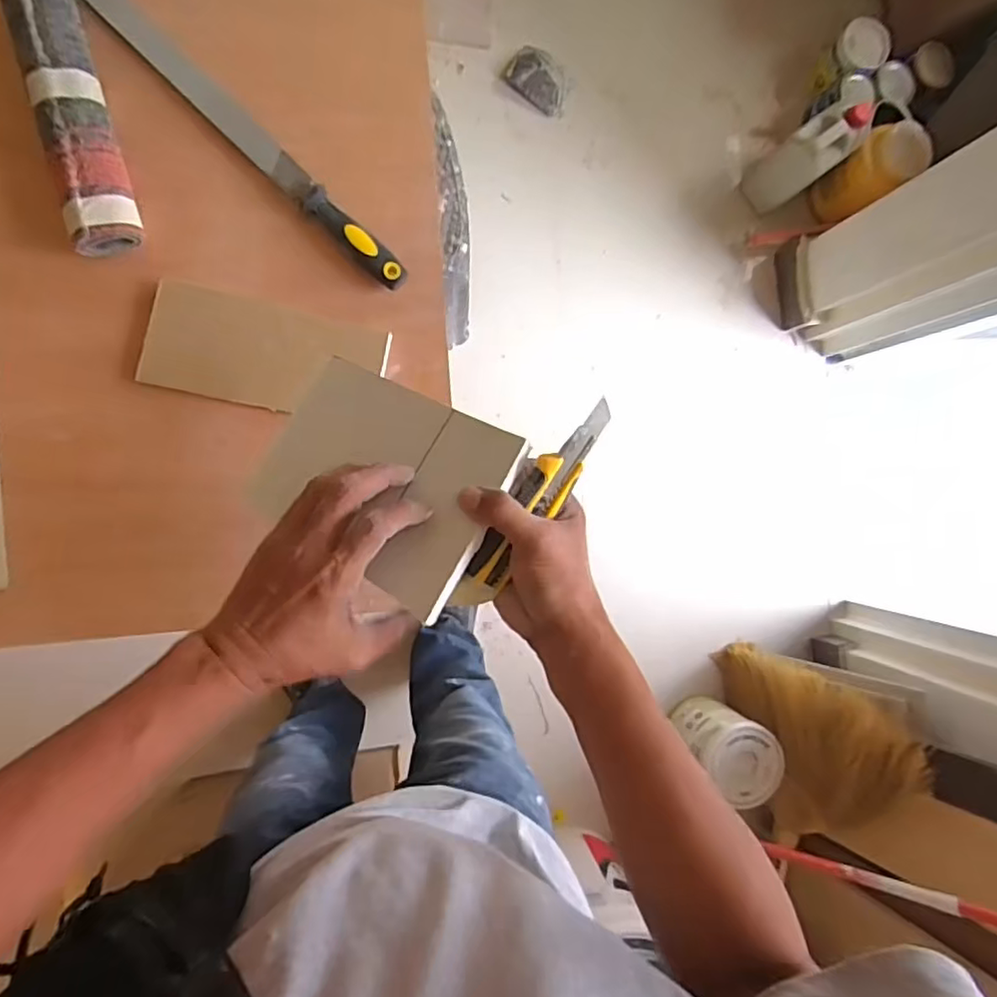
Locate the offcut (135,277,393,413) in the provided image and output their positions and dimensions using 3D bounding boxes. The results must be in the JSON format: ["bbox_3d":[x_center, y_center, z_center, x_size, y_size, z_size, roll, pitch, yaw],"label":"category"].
[{"bbox_3d":[-0.215,-0.133,0.572,0.209,0.005,0.095,12,89,-9],"label":"offcut"}]

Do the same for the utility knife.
[{"bbox_3d":[0.022,0.006,0.425,0.037,0.020,0.166,33,97,-8],"label":"utility knife"}]

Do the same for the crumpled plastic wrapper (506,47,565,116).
[{"bbox_3d":[0.093,-0.960,1.414,0.147,0.029,0.093,35,85,-8],"label":"crumpled plastic wrapper"}]

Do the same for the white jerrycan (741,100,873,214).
[{"bbox_3d":[0.695,-0.775,1.398,0.199,0.200,0.116,-38,96,-7],"label":"white jerrycan"}]

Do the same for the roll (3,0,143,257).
[{"bbox_3d":[-0.369,-0.341,0.527,0.059,0.038,0.252,-14,93,-9],"label":"roll"}]

